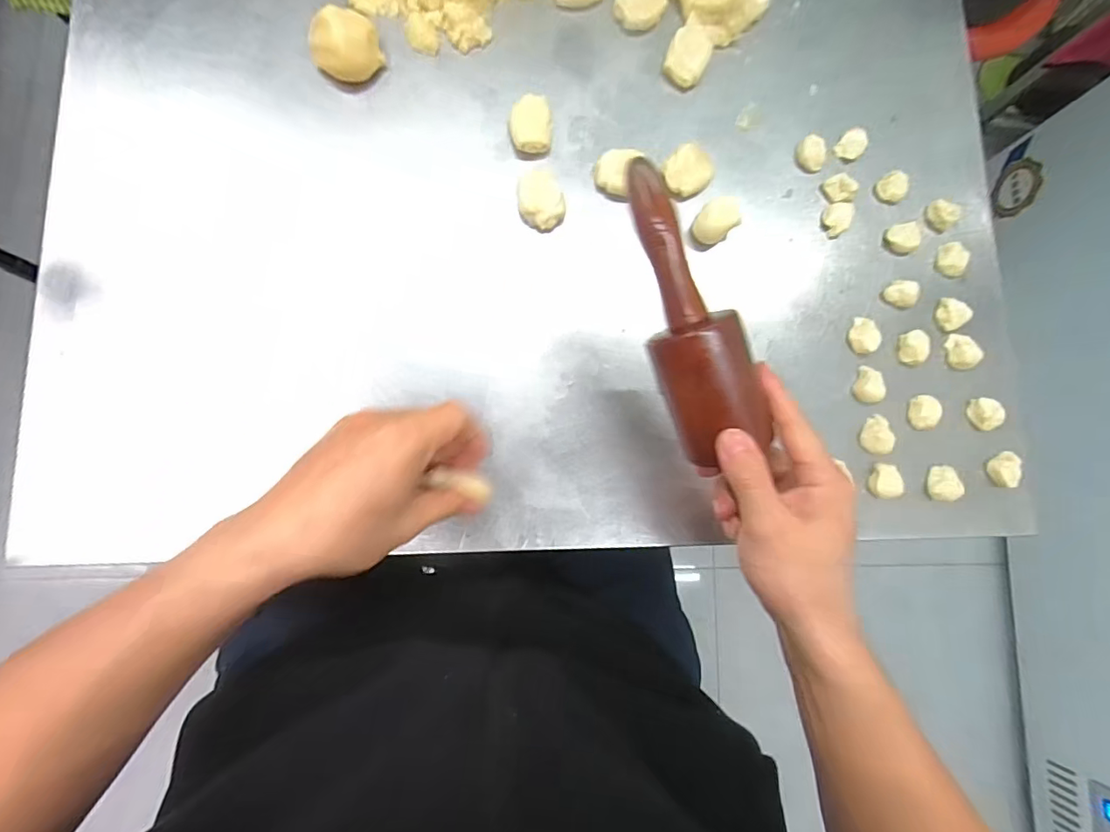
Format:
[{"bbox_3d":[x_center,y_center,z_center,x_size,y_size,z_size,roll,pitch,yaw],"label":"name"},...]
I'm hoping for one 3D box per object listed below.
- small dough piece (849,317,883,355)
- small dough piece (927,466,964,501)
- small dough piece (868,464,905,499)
[{"bbox_3d":[0.262,-0.069,0.445,0.022,0.012,0.031,-22,85,-9],"label":"small dough piece"},{"bbox_3d":[0.323,0.056,0.434,0.028,0.012,0.029,3,82,-6],"label":"small dough piece"},{"bbox_3d":[0.271,0.053,0.430,0.020,0.013,0.027,3,82,-6],"label":"small dough piece"}]

